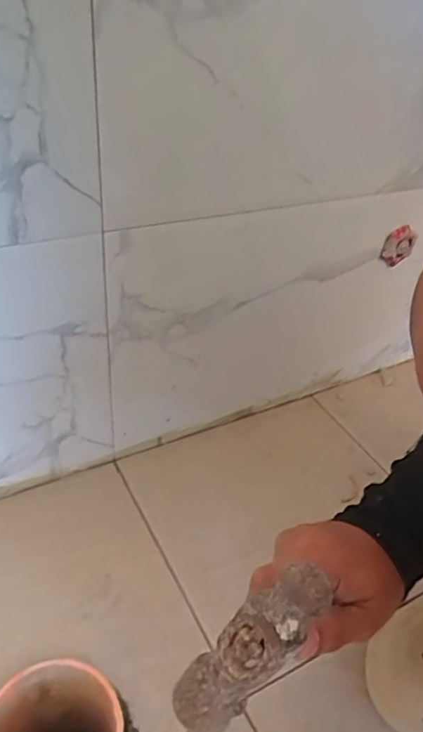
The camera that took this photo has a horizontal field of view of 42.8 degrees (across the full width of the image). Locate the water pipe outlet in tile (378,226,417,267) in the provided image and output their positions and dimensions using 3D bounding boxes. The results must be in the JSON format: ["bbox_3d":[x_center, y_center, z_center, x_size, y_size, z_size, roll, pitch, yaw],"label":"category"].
[{"bbox_3d":[0.234,-0.150,0.673,0.048,0.048,0.010,-15,41,-25],"label":"water pipe outlet in tile"}]

